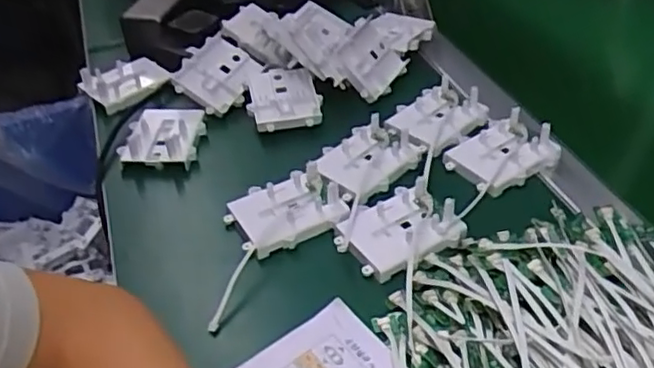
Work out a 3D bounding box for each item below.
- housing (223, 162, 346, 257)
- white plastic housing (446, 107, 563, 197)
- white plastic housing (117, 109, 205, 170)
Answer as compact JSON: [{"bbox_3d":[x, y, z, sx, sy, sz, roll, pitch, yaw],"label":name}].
[{"bbox_3d":[-0.031,0.019,0.503,0.084,0.015,0.062,-19,42,-18],"label":"housing"},{"bbox_3d":[0.150,-0.029,0.562,0.087,0.027,0.064,-24,44,-23],"label":"white plastic housing"},{"bbox_3d":[-0.150,-0.044,0.602,0.064,0.025,0.075,0,40,3],"label":"white plastic housing"}]

